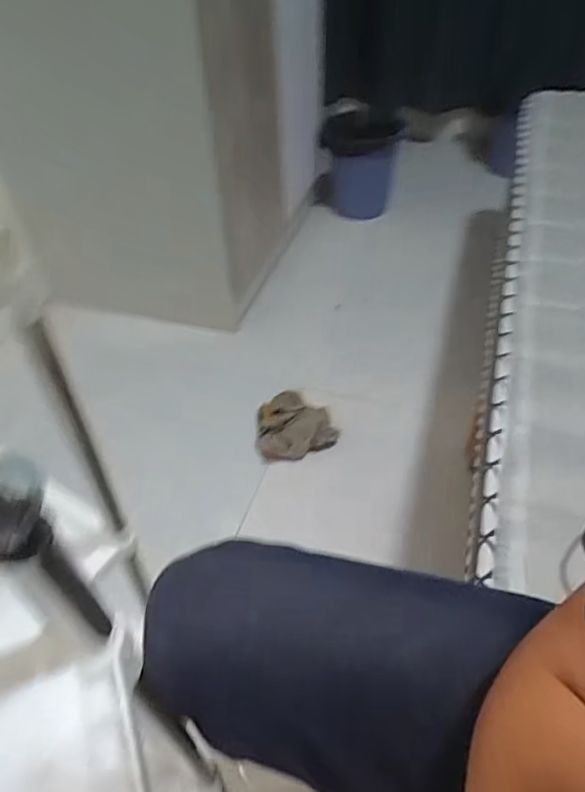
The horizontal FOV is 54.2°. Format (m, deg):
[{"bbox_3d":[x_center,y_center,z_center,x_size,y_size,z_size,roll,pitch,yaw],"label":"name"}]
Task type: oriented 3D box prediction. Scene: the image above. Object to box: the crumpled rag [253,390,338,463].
[{"bbox_3d":[0.003,0.058,1.155,0.158,0.042,0.157,-8,45,-5],"label":"crumpled rag"}]

